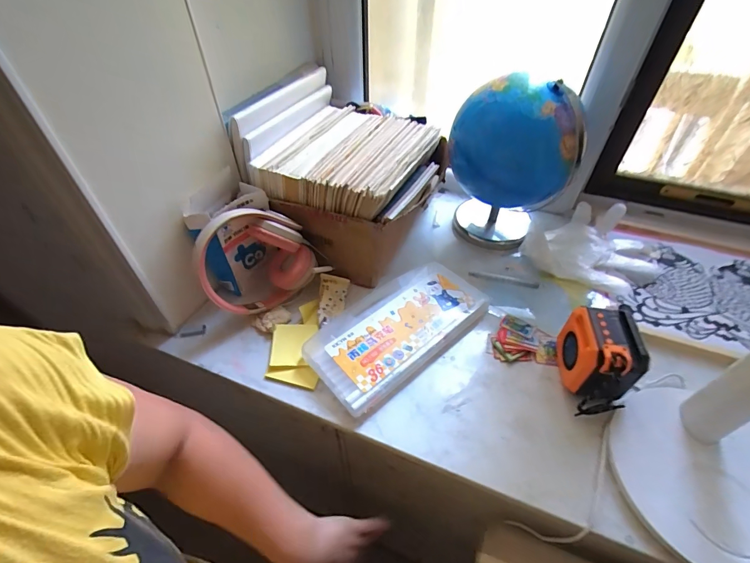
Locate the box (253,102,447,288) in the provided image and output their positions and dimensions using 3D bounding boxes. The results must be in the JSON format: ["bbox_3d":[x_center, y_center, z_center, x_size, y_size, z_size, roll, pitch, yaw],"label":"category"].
[{"bbox_3d":[-0.028,-0.169,0.688,0.259,0.176,0.293,20,50,18],"label":"box"}]

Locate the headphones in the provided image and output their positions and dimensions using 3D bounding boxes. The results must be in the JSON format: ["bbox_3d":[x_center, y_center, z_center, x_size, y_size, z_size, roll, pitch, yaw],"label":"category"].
[{"bbox_3d":[-0.177,-0.039,0.583,0.184,0.141,0.098,-16,49,-15],"label":"headphones"}]

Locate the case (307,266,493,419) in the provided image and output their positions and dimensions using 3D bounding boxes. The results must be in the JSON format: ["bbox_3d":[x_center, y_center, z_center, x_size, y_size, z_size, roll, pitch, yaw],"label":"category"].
[{"bbox_3d":[0.038,0.068,0.574,0.284,0.031,0.143,-32,54,-27],"label":"case"}]

